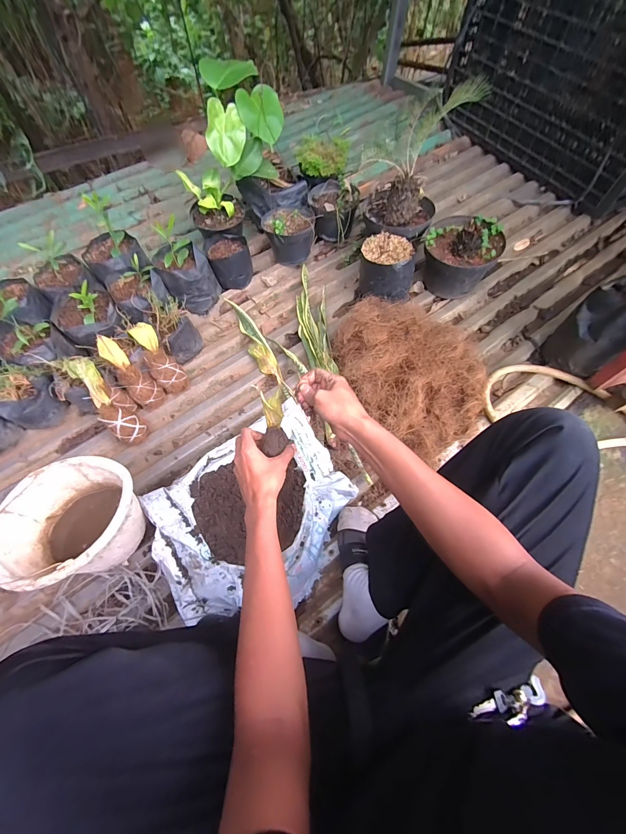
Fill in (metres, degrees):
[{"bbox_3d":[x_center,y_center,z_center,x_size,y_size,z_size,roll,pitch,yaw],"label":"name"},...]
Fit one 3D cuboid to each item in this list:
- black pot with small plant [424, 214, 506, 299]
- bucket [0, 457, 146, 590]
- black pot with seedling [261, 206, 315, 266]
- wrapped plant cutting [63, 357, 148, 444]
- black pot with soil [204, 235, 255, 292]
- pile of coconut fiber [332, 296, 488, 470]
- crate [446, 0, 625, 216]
[{"bbox_3d":[0.437,-0.486,0.973,0.200,0.191,0.195,1,65,-2],"label":"black pot with small plant"},{"bbox_3d":[-0.472,0.215,0.658,0.233,0.182,0.222,1,65,-2],"label":"bucket"},{"bbox_3d":[-0.077,-0.602,1.062,0.163,0.140,0.171,0,65,1],"label":"black pot with seedling"},{"bbox_3d":[-0.502,-0.038,0.790,0.068,0.066,0.245,-33,108,-14],"label":"wrapped plant cutting"},{"bbox_3d":[-0.261,-0.491,1.028,0.124,0.114,0.133,0,65,1],"label":"black pot with soil"},{"bbox_3d":[0.223,-0.119,0.821,0.384,0.140,0.372,1,65,-2],"label":"pile of coconut fiber"},{"bbox_3d":[0.890,-1.210,1.119,0.256,0.563,0.904,-28,69,-14],"label":"crate"}]

